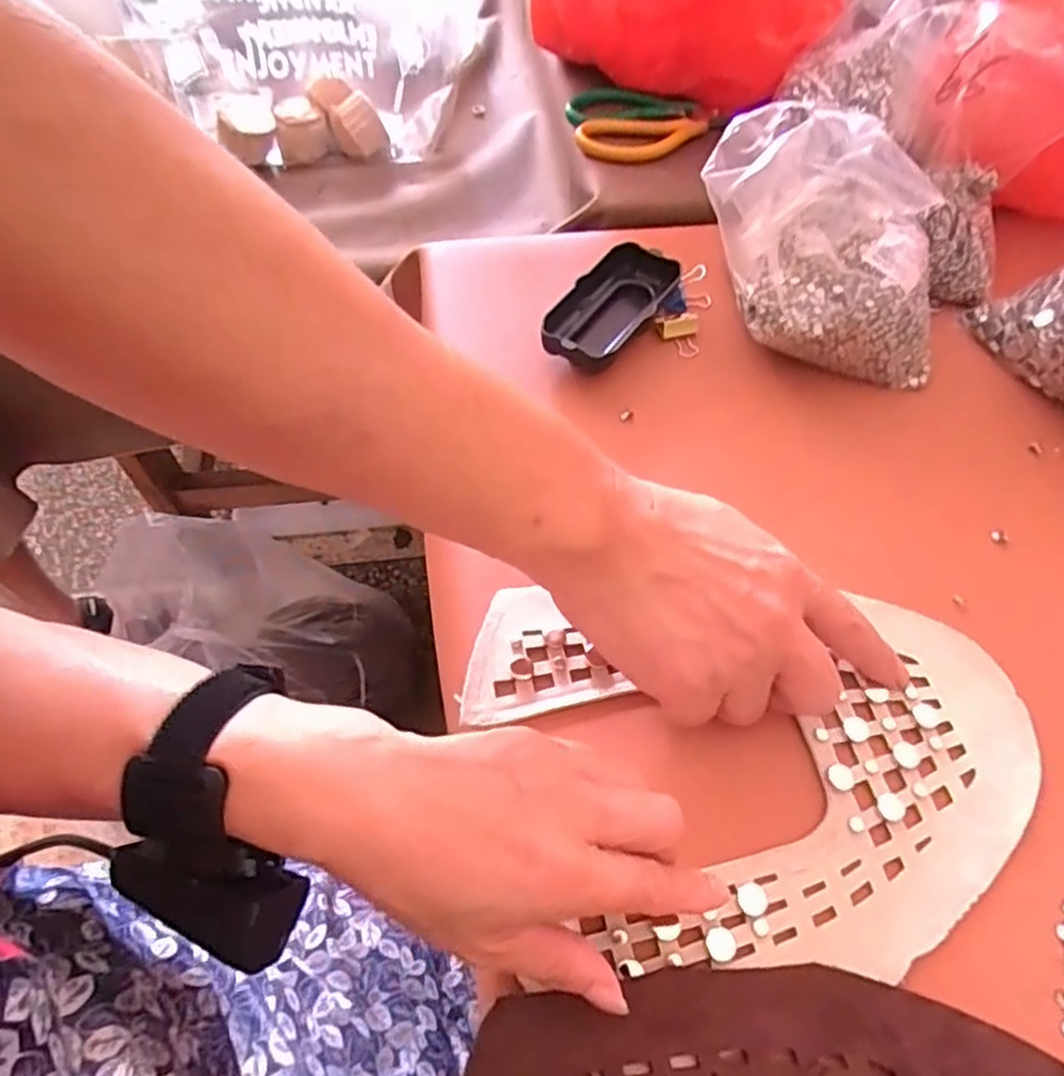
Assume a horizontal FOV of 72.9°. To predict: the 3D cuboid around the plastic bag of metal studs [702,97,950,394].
[{"bbox_3d":[0.172,-0.163,0.425,0.145,0.129,0.081,10,56,7],"label":"plastic bag of metal studs"}]

